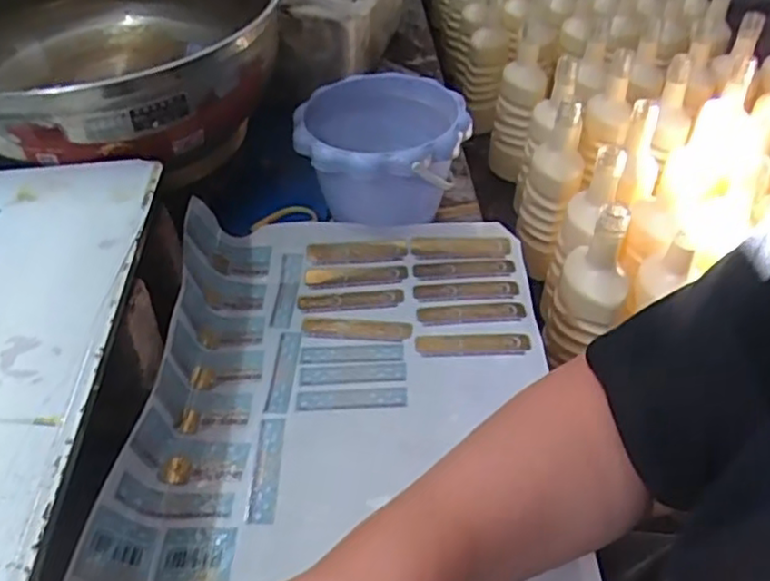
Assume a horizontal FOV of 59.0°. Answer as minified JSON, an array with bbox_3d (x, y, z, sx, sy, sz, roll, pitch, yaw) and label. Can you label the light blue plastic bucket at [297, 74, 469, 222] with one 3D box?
[{"bbox_3d":[-0.004,-0.118,0.646,0.145,0.119,0.138,0,43,0],"label":"light blue plastic bucket"}]

